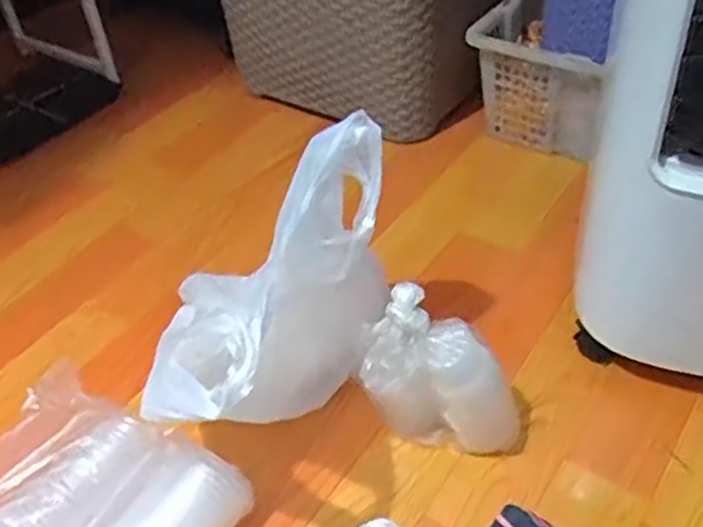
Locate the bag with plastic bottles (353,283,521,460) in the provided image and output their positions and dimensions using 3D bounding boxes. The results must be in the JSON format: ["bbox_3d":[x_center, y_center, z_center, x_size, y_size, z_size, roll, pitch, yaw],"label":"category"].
[{"bbox_3d":[0.080,0.103,0.680,0.146,0.150,0.067,6,44,13],"label":"bag with plastic bottles"}]

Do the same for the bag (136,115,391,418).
[{"bbox_3d":[-0.050,0.048,0.653,0.110,0.260,0.286,17,47,23],"label":"bag"}]

